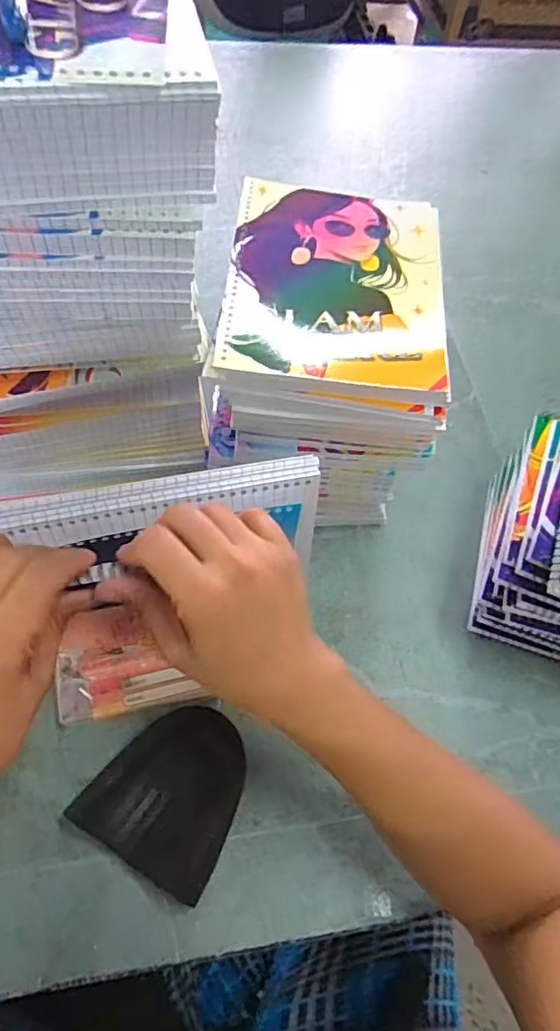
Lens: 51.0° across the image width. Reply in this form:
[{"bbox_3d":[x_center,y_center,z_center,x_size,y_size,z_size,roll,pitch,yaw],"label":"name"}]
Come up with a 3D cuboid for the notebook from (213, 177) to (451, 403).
[{"bbox_3d":[0.041,-0.165,0.408,0.146,0.015,0.193,6,59,0],"label":"notebook"}]

